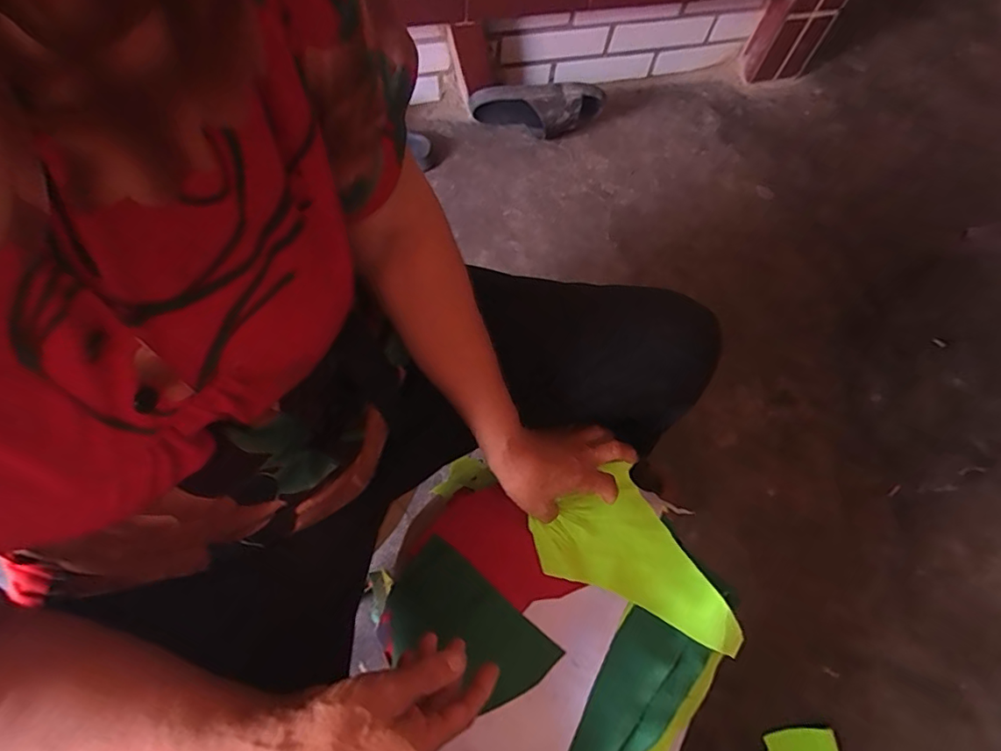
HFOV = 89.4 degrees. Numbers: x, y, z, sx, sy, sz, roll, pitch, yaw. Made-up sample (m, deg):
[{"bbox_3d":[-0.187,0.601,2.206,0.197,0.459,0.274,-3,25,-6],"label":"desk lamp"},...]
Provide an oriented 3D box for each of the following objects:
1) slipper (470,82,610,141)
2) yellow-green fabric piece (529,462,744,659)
[{"bbox_3d":[0.072,-0.534,1.031,0.265,0.111,0.067,5,70,0],"label":"slipper"},{"bbox_3d":[0.134,0.210,0.512,0.130,0.028,0.202,-30,75,-11],"label":"yellow-green fabric piece"}]

